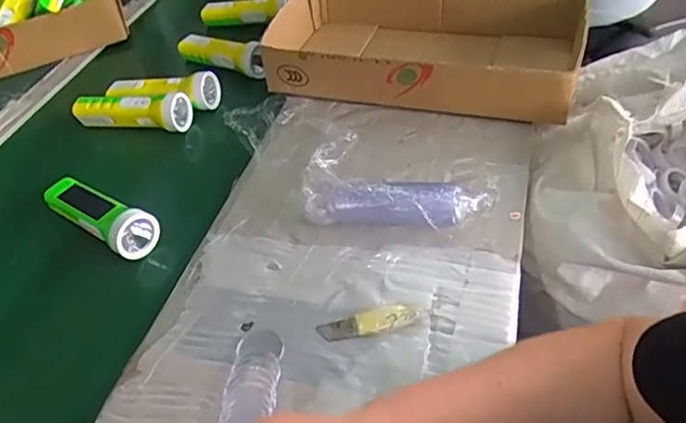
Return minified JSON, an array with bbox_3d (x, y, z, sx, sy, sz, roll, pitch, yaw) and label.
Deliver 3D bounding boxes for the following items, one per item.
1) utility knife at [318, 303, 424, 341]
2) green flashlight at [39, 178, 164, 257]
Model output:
[{"bbox_3d":[0.026,0.103,0.527,0.094,0.008,0.028,-14,46,-4],"label":"utility knife"},{"bbox_3d":[-0.273,0.013,0.642,0.152,0.061,0.050,23,54,27],"label":"green flashlight"}]

